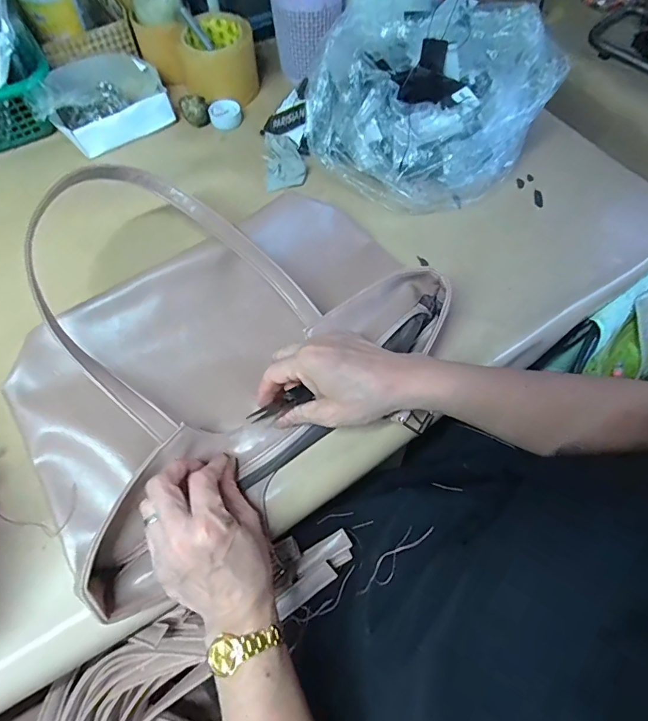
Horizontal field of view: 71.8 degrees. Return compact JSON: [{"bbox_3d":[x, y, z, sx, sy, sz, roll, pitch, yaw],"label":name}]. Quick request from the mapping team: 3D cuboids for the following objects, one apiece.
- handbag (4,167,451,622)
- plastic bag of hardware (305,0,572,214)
[{"bbox_3d":[-0.113,-0.039,0.410,0.392,0.098,0.301,-41,71,-19],"label":"handbag"},{"bbox_3d":[0.110,-0.286,0.502,0.246,0.120,0.194,24,65,11],"label":"plastic bag of hardware"}]

